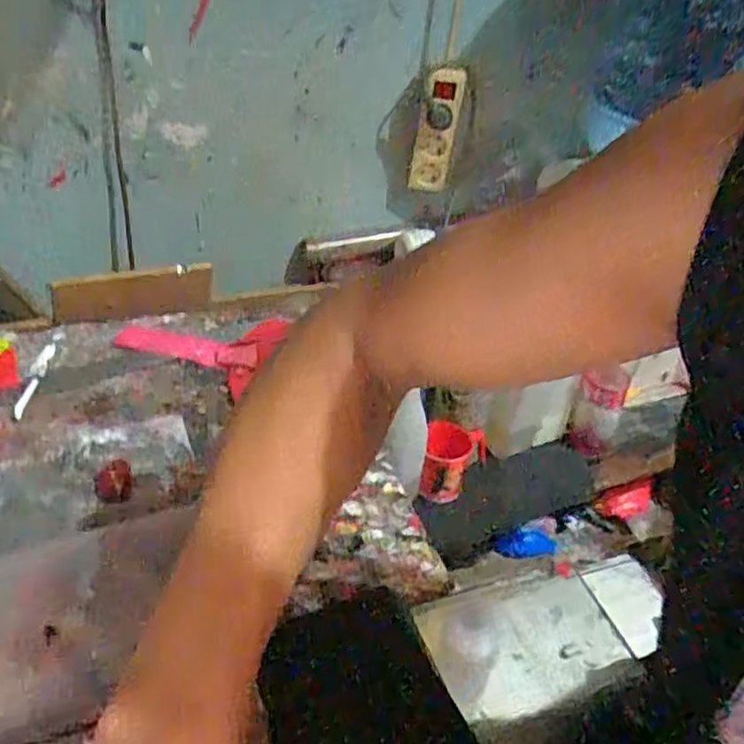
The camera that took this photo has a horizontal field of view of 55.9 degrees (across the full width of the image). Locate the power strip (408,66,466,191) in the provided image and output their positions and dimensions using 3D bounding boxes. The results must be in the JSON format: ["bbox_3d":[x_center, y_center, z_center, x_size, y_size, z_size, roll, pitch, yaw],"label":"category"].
[{"bbox_3d":[0.088,-0.328,0.968,0.052,0.223,0.028,8,62,1],"label":"power strip"}]

